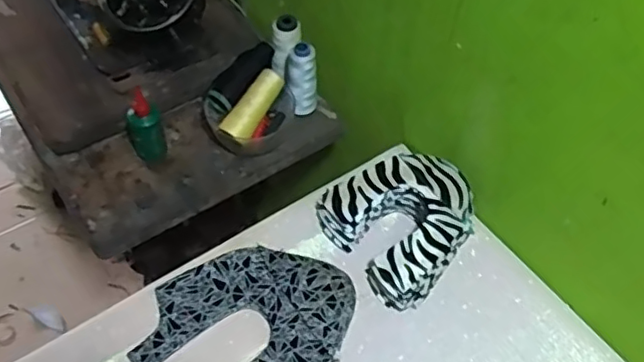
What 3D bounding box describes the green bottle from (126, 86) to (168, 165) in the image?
[{"bbox_3d":[-0.238,-0.069,0.822,0.045,0.093,0.039,-17,55,-15],"label":"green bottle"}]

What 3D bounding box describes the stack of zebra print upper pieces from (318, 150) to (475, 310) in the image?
[{"bbox_3d":[0.103,0.046,0.755,0.162,0.078,0.167,-32,60,-24],"label":"stack of zebra print upper pieces"}]

